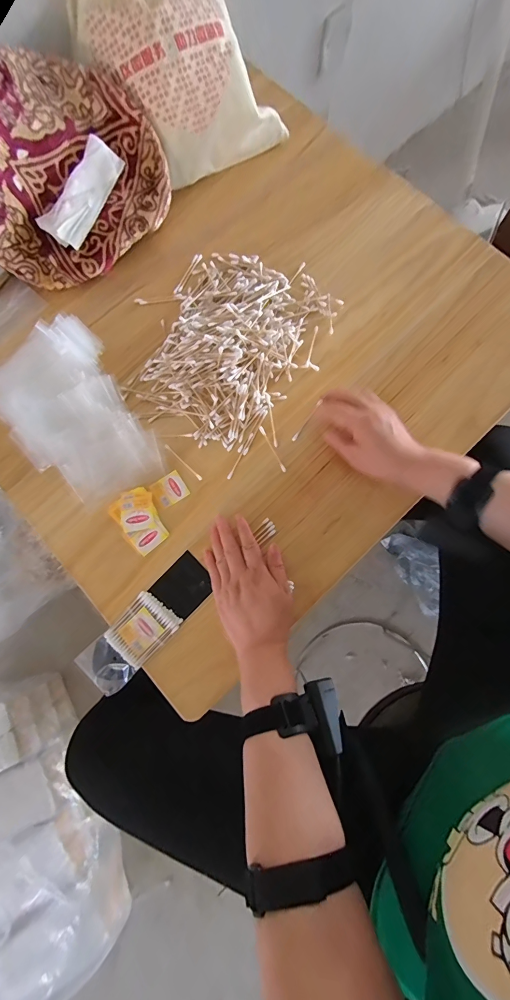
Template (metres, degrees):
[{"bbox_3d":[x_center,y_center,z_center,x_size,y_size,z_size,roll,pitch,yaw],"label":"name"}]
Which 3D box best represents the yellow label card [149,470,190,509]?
[{"bbox_3d":[-0.116,-0.014,0.495,0.044,0.004,0.038,-32,84,-13],"label":"yellow label card"}]

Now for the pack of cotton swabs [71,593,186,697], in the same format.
[{"bbox_3d":[-0.158,0.178,0.456,0.126,0.017,0.065,-44,82,-7],"label":"pack of cotton swabs"}]

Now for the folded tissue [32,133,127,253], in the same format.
[{"bbox_3d":[-0.242,-0.431,0.517,0.144,0.052,0.017,-56,40,1],"label":"folded tissue"}]

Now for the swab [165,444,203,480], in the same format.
[{"bbox_3d":[-0.098,-0.052,0.501,0.070,0.004,0.005,43,83,8],"label":"swab"}]

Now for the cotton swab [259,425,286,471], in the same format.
[{"bbox_3d":[0.024,-0.070,0.502,0.006,0.004,0.073,-27,81,-4],"label":"cotton swab"}]

